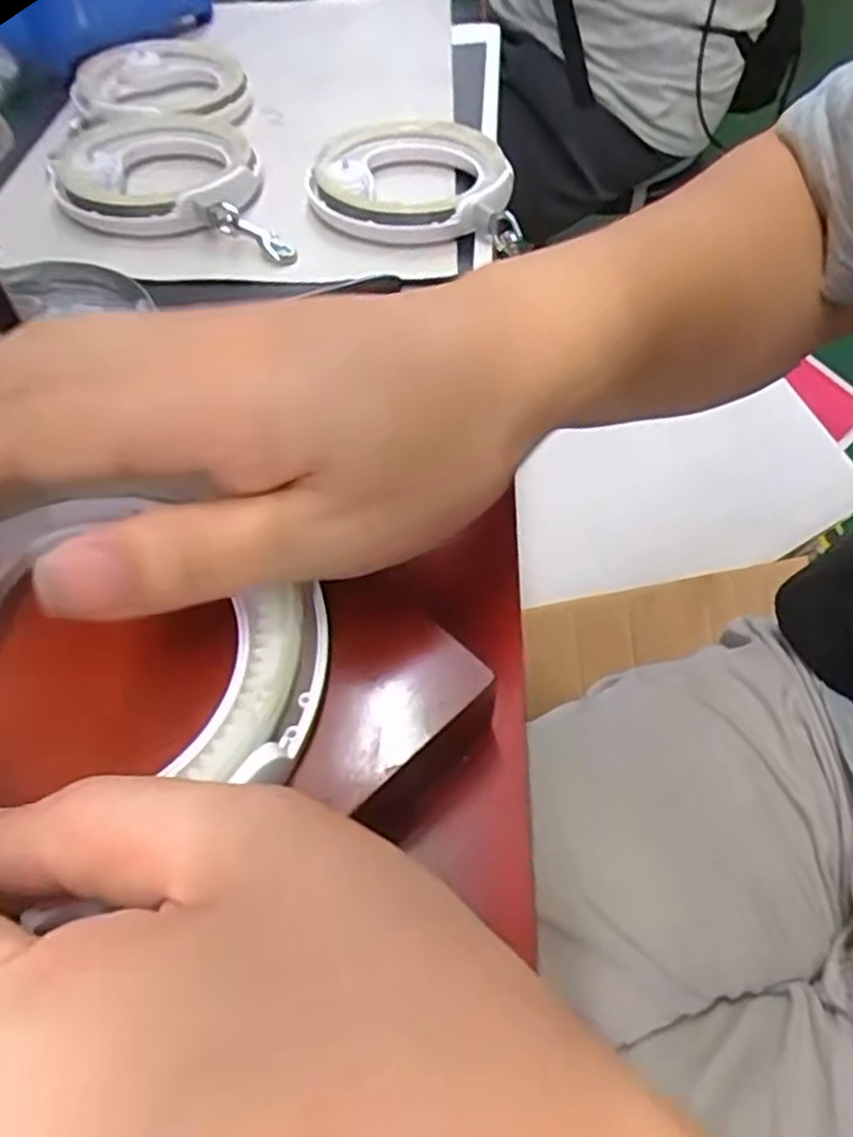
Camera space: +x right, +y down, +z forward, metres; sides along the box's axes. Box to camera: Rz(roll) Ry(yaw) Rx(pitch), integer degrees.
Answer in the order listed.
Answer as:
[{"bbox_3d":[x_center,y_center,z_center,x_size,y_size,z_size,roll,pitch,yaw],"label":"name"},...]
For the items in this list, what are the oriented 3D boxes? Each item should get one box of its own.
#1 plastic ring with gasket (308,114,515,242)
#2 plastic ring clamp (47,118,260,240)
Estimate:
[{"bbox_3d":[-0.012,-0.262,0.483,0.129,0.024,0.129,0,53,1],"label":"plastic ring with gasket"},{"bbox_3d":[-0.181,-0.265,0.485,0.130,0.024,0.138,-15,54,-10],"label":"plastic ring clamp"}]

